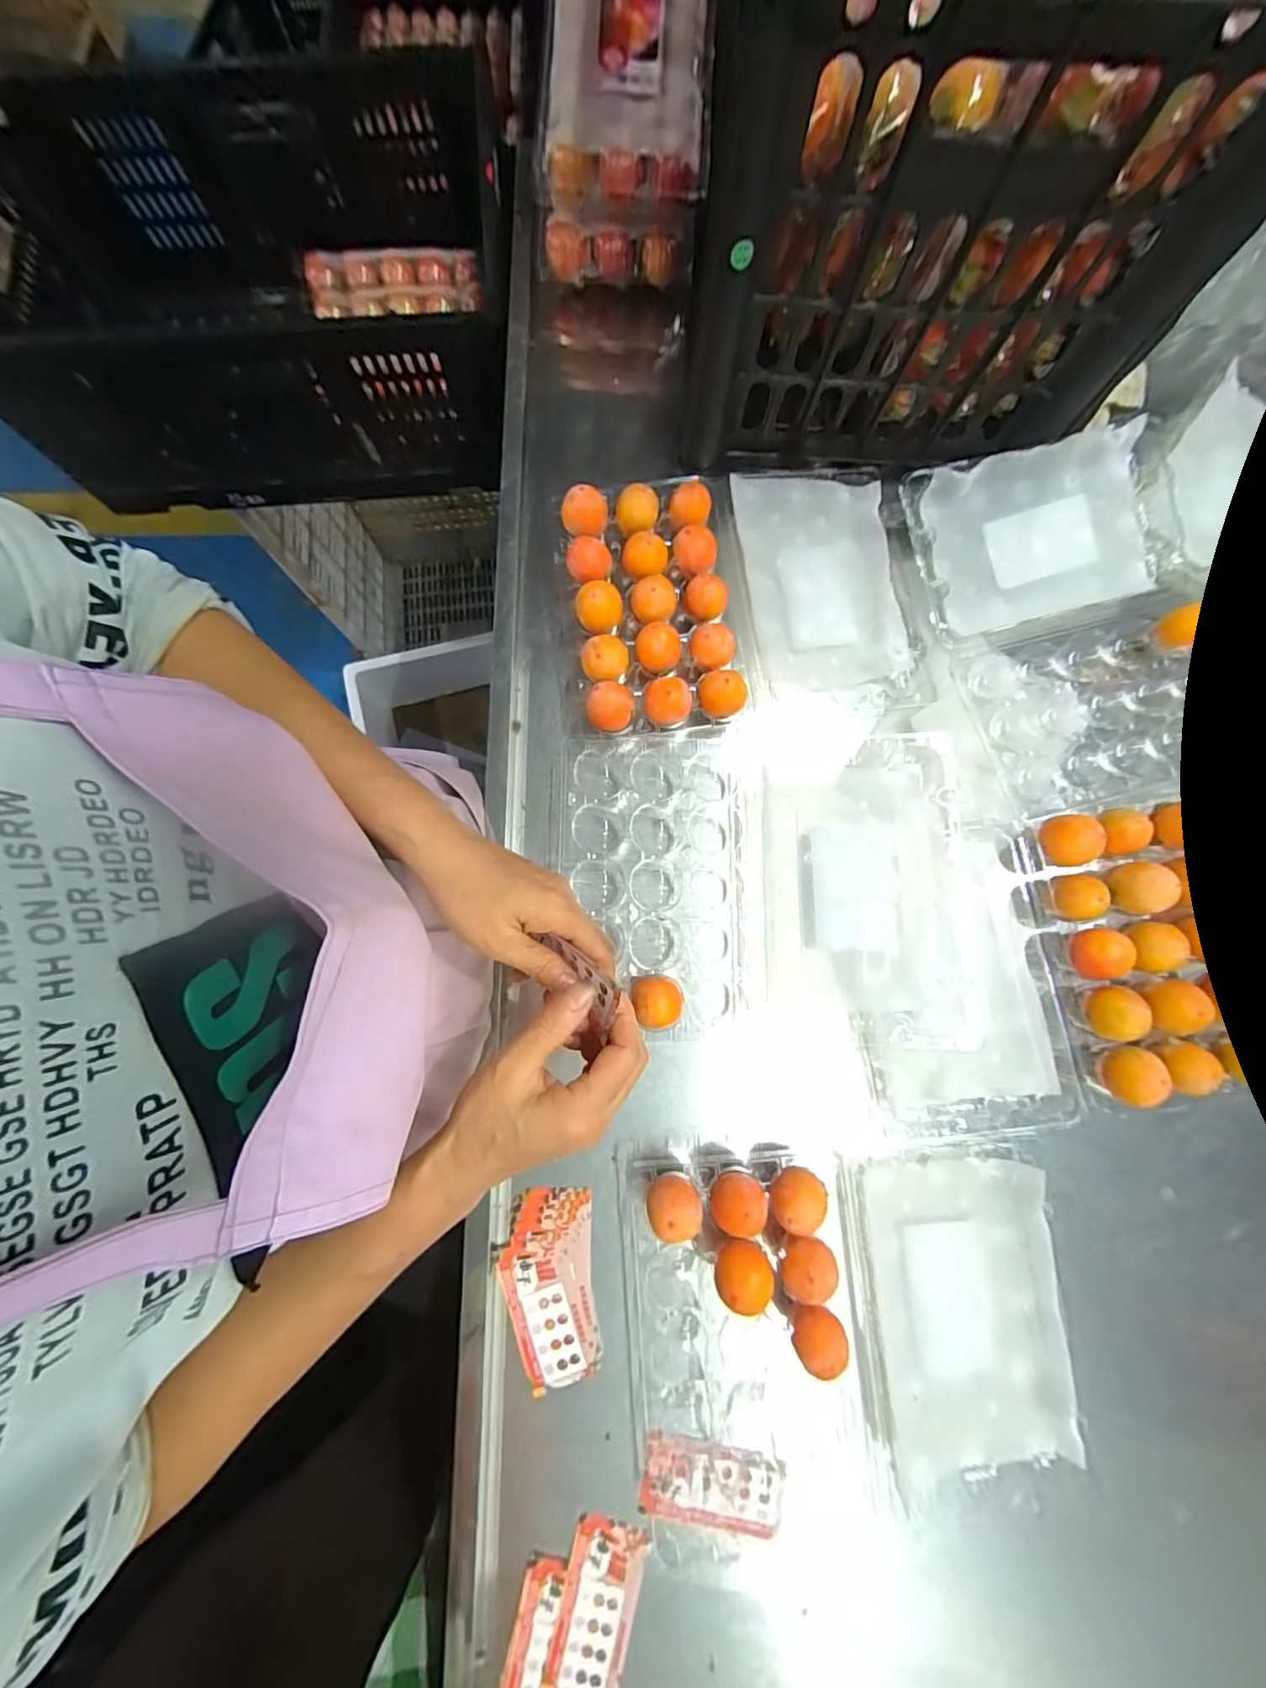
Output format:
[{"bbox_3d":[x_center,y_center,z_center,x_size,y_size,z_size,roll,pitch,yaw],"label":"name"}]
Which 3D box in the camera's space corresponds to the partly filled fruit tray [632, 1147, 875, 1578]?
[{"bbox_3d":[0.081,0.358,0.378,0.157,0.045,0.258,-4,80,0],"label":"partly filled fruit tray"}]

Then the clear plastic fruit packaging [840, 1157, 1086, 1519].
[{"bbox_3d":[0.234,0.339,0.394,0.141,0.027,0.202,-3,80,1],"label":"clear plastic fruit packaging"}]

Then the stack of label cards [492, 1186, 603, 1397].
[{"bbox_3d":[-0.063,0.327,0.403,0.070,0.011,0.130,-6,80,0],"label":"stack of label cards"}]

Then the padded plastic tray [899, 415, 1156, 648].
[{"bbox_3d":[0.353,-0.271,0.483,0.212,0.026,0.142,-17,96,-3],"label":"padded plastic tray"}]

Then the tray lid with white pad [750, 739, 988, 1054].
[{"bbox_3d":[0.200,0.035,0.429,0.186,0.038,0.249,-2,80,1],"label":"tray lid with white pad"}]

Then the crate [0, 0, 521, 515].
[{"bbox_3d":[-0.453,-0.689,0.689,0.594,0.245,0.402,-6,80,-2],"label":"crate"}]

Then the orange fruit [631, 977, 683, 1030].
[{"bbox_3d":[0.019,0.122,0.422,0.037,0.043,0.038,0,80,-1],"label":"orange fruit"}]

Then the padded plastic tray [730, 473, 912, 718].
[{"bbox_3d":[0.162,-0.236,0.489,0.143,0.031,0.204,-7,80,0],"label":"padded plastic tray"}]

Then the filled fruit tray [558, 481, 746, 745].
[{"bbox_3d":[0.014,-0.210,0.477,0.147,0.054,0.237,-3,80,1],"label":"filled fruit tray"}]

